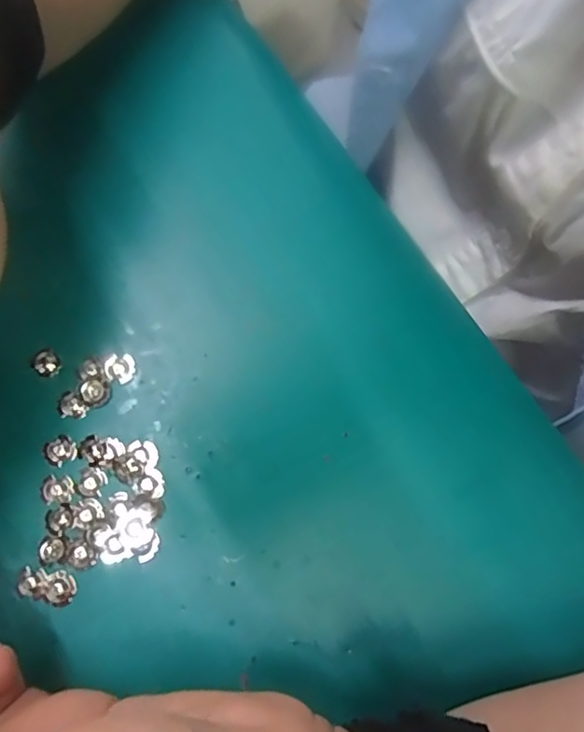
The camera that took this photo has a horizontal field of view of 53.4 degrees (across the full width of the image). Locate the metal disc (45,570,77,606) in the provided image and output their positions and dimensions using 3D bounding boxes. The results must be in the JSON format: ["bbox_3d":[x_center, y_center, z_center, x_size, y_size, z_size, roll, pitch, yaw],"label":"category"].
[{"bbox_3d":[-0.073,0.070,0.183,0.010,0.004,0.010,0,77,-1],"label":"metal disc"}]

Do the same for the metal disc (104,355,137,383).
[{"bbox_3d":[-0.059,0.000,0.198,0.010,0.004,0.009,13,78,2],"label":"metal disc"}]

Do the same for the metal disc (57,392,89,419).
[{"bbox_3d":[-0.075,0.014,0.196,0.009,0.004,0.010,-40,81,-9],"label":"metal disc"}]

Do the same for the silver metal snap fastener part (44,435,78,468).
[{"bbox_3d":[-0.077,0.028,0.193,0.010,0.004,0.009,-33,80,-8],"label":"silver metal snap fastener part"}]

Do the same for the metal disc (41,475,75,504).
[{"bbox_3d":[-0.077,0.040,0.190,0.011,0.004,0.009,-9,78,-3],"label":"metal disc"}]

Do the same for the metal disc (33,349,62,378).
[{"bbox_3d":[-0.085,-0.001,0.200,0.009,0.004,0.009,0,77,-1],"label":"metal disc"}]

